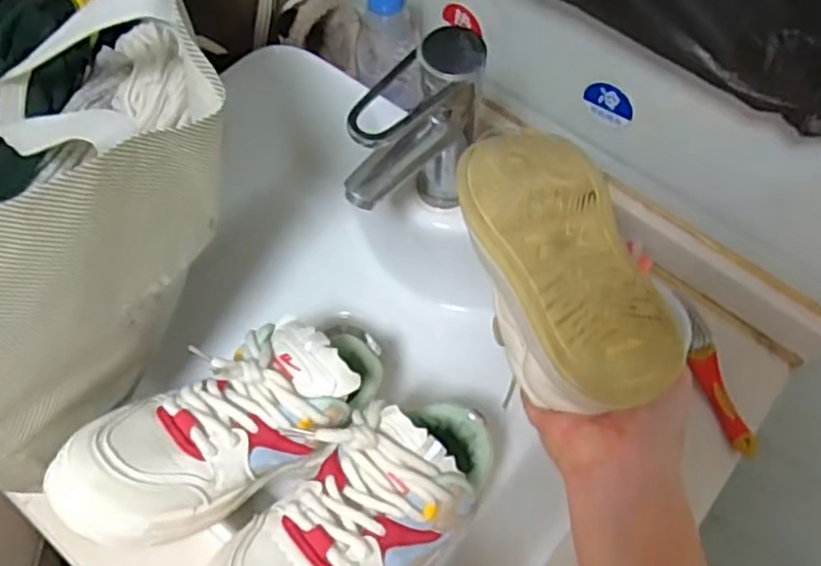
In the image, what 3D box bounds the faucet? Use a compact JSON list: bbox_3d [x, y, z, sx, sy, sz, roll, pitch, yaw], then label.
[{"bbox_3d":[0.000,-0.091,0.528,0.048,0.165,0.124,40,69,19],"label":"faucet"}]

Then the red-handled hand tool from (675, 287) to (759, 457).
[{"bbox_3d":[0.286,0.086,0.662,0.029,0.017,0.155,-14,75,-8],"label":"red-handled hand tool"}]

